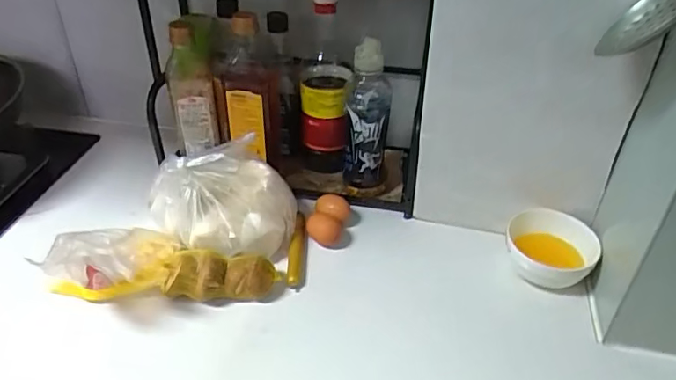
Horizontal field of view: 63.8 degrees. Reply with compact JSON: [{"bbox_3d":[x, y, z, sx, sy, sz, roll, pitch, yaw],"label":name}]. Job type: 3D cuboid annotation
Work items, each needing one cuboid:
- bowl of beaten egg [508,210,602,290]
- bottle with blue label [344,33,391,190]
[{"bbox_3d":[0.279,0.077,0.711,0.113,0.054,0.104,0,37,0],"label":"bowl of beaten egg"},{"bbox_3d":[0.041,-0.098,0.780,0.061,0.233,0.057,2,37,2],"label":"bottle with blue label"}]

